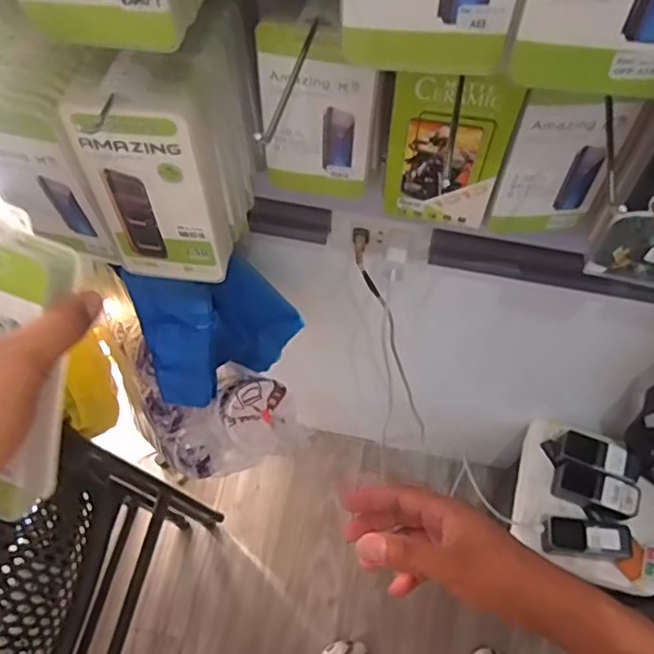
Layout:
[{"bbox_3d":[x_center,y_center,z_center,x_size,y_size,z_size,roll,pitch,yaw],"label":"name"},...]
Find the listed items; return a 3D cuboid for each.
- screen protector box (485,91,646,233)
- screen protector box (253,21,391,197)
[{"bbox_3d":[0.178,-0.124,0.482,0.085,0.148,0.019,-2,62,-1],"label":"screen protector box"},{"bbox_3d":[-0.004,-0.165,0.489,0.097,0.165,0.011,3,62,2],"label":"screen protector box"}]

